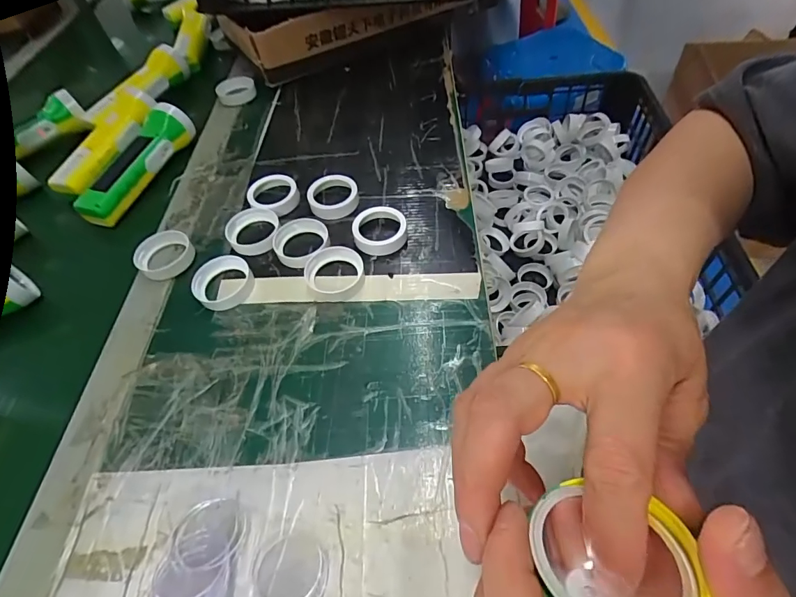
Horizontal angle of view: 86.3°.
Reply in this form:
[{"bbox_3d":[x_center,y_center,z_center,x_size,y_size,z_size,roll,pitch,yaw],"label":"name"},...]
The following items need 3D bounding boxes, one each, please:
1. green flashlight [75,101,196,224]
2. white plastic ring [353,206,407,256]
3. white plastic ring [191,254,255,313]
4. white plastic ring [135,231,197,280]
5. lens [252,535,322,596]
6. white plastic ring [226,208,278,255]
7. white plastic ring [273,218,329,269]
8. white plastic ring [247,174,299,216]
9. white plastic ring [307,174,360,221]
[{"bbox_3d":[-0.308,-0.161,0.500,0.046,0.041,0.164,13,57,13],"label":"green flashlight"},{"bbox_3d":[-0.017,-0.066,0.418,0.052,0.019,0.048,-2,55,3],"label":"white plastic ring"},{"bbox_3d":[-0.166,-0.015,0.403,0.054,0.017,0.049,-27,57,-14],"label":"white plastic ring"},{"bbox_3d":[-0.235,-0.044,0.429,0.053,0.016,0.052,-2,55,3],"label":"white plastic ring"},{"bbox_3d":[-0.070,0.170,0.265,0.040,0.004,0.037,1,55,5],"label":"lens"},{"bbox_3d":[-0.150,-0.070,0.440,0.050,0.014,0.052,-2,55,3],"label":"white plastic ring"},{"bbox_3d":[-0.095,-0.055,0.420,0.053,0.016,0.054,-2,55,3],"label":"white plastic ring"},{"bbox_3d":[-0.137,-0.114,0.464,0.052,0.019,0.051,-2,55,3],"label":"white plastic ring"},{"bbox_3d":[-0.069,-0.109,0.454,0.052,0.018,0.052,-2,55,3],"label":"white plastic ring"}]

